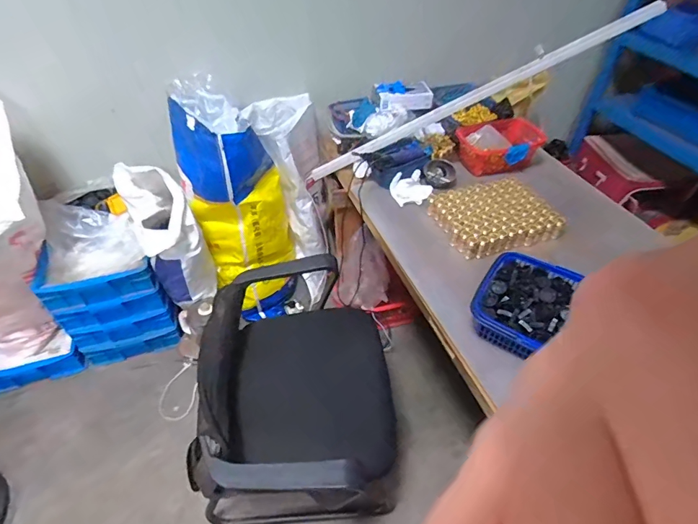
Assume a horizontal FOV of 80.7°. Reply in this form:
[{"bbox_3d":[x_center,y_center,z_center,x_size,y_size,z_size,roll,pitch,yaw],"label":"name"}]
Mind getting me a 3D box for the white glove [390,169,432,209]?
[{"bbox_3d":[0.208,-0.242,1.356,0.123,0.056,0.119,-20,48,-19],"label":"white glove"}]

